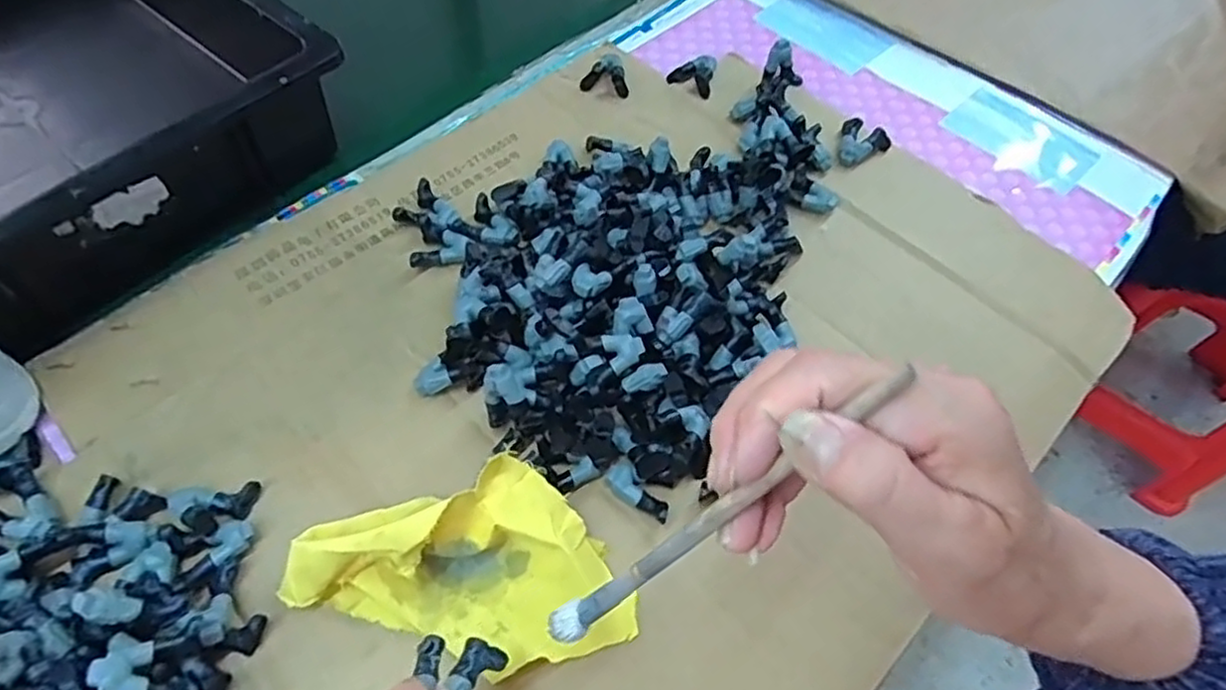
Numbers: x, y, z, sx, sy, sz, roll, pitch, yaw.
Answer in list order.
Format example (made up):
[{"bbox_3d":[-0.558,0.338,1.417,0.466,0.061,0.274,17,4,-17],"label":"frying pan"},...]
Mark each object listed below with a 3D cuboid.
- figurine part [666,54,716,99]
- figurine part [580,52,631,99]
[{"bbox_3d":[0.067,-0.219,0.552,0.035,0.016,0.031,26,61,13],"label":"figurine part"},{"bbox_3d":[-0.006,-0.216,0.546,0.037,0.018,0.034,2,58,-2],"label":"figurine part"}]

